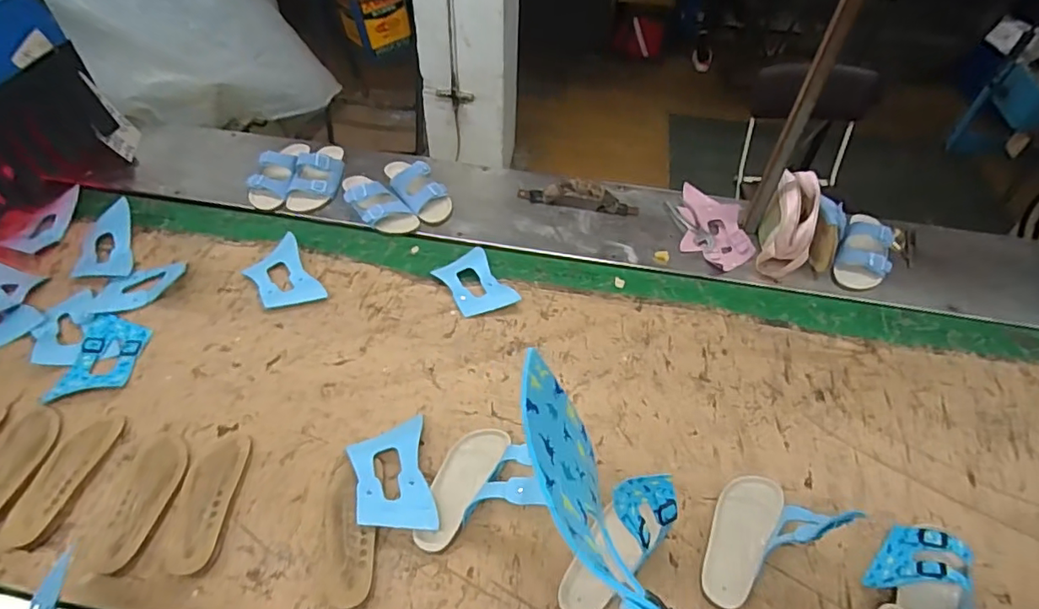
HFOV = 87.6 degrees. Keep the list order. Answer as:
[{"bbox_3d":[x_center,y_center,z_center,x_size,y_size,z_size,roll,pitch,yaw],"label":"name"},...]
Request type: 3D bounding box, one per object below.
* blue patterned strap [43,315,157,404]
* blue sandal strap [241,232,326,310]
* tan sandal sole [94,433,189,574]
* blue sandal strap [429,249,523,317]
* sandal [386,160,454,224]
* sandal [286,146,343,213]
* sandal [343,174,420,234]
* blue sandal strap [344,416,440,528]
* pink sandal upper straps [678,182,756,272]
[{"bbox_3d":[-0.737,0.091,0.969,0.112,0.010,0.182,3,49,-7],"label":"blue patterned strap"},{"bbox_3d":[-0.479,-0.059,1.094,0.113,0.027,0.184,-27,55,-24],"label":"blue sandal strap"},{"bbox_3d":[-0.555,0.286,0.807,0.079,0.009,0.202,-2,48,-5],"label":"tan sandal sole"},{"bbox_3d":[-0.092,-0.045,1.116,0.118,0.013,0.174,-22,53,-21],"label":"blue sandal strap"},{"bbox_3d":[-0.252,-0.293,1.300,0.107,0.063,0.259,-27,55,-25],"label":"sandal"},{"bbox_3d":[-0.492,-0.323,1.311,0.114,0.056,0.240,-1,48,-4],"label":"sandal"},{"bbox_3d":[-0.335,-0.238,1.248,0.233,0.053,0.106,35,55,25],"label":"sandal"},{"bbox_3d":[-0.194,0.265,0.828,0.113,0.019,0.171,-10,49,-12],"label":"blue sandal strap"},{"bbox_3d":[0.457,-0.190,1.264,0.149,0.033,0.280,8,48,4],"label":"pink sandal upper straps"}]

